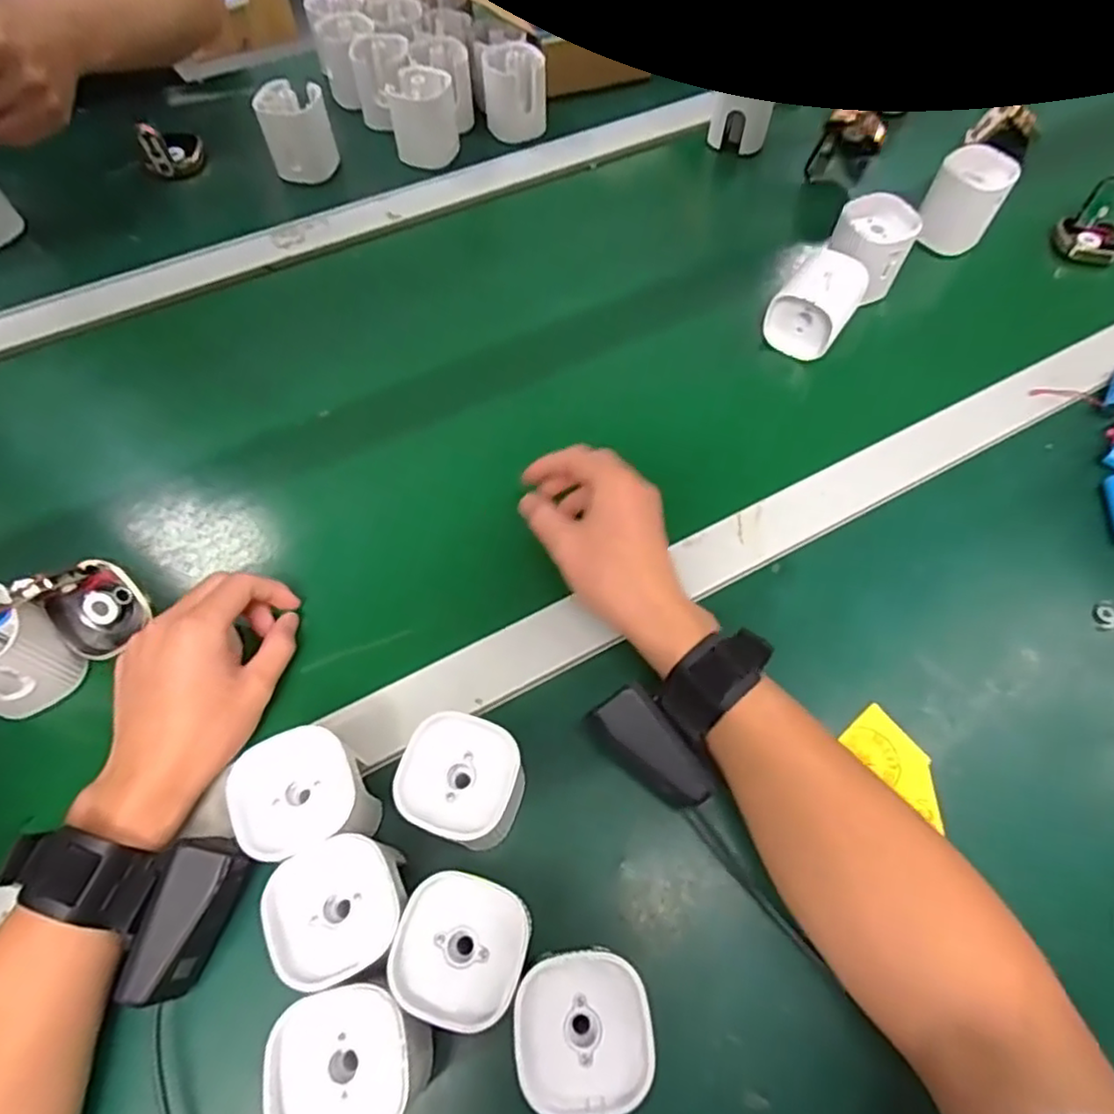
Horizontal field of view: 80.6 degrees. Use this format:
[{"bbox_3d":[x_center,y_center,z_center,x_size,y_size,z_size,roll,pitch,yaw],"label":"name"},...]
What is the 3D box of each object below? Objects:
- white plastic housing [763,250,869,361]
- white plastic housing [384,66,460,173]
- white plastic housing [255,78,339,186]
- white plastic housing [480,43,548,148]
[{"bbox_3d":[0.203,-0.197,0.511,0.053,0.050,0.065,33,67,16],"label":"white plastic housing"},{"bbox_3d":[-0.128,-0.418,0.630,0.059,0.069,0.064,-12,63,-7],"label":"white plastic housing"},{"bbox_3d":[-0.238,-0.387,0.613,0.062,0.076,0.057,-16,63,-9],"label":"white plastic housing"},{"bbox_3d":[-0.042,-0.462,0.651,0.061,0.068,0.050,-3,62,-2],"label":"white plastic housing"}]

